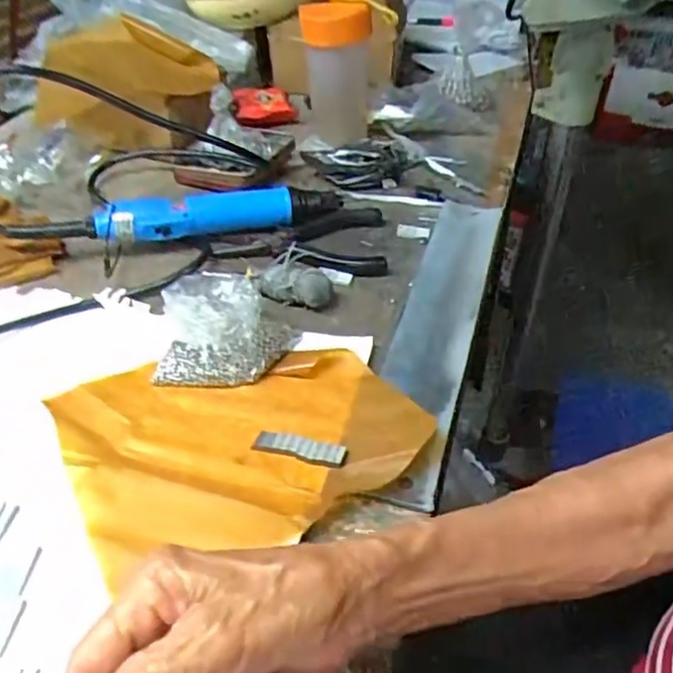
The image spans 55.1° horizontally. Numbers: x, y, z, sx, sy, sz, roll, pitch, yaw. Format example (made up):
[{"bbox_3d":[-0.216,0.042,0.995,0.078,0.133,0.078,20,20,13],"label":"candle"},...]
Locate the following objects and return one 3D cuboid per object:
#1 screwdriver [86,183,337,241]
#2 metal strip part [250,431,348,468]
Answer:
[{"bbox_3d":[-0.099,-0.112,0.567,0.209,0.036,0.037,-12,42,-13],"label":"screwdriver"},{"bbox_3d":[-0.022,0.066,0.382,0.057,0.007,0.014,12,42,15],"label":"metal strip part"}]

